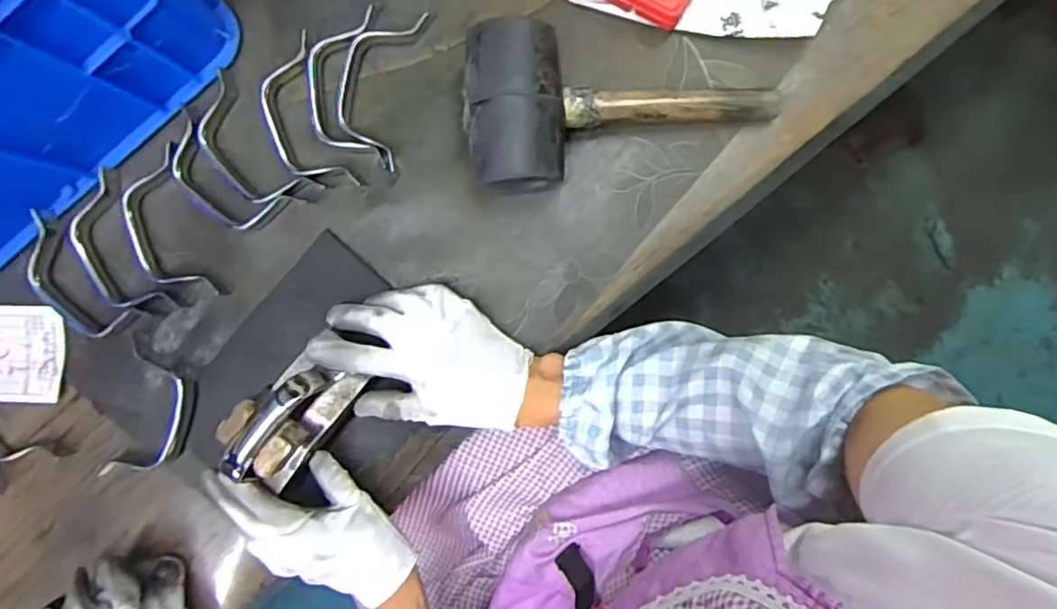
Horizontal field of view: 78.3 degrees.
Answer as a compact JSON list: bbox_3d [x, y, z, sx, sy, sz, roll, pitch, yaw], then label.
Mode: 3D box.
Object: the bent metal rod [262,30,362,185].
[{"bbox_3d":[-0.176,-0.143,0.502,0.052,0.012,0.118,-19,89,2],"label":"bent metal rod"}]

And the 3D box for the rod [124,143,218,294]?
[{"bbox_3d":[-0.286,-0.059,0.510,0.055,0.013,0.117,-16,89,3],"label":"rod"}]

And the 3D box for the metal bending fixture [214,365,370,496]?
[{"bbox_3d":[-0.167,0.082,0.445,0.047,0.065,0.090,38,91,2],"label":"metal bending fixture"}]

